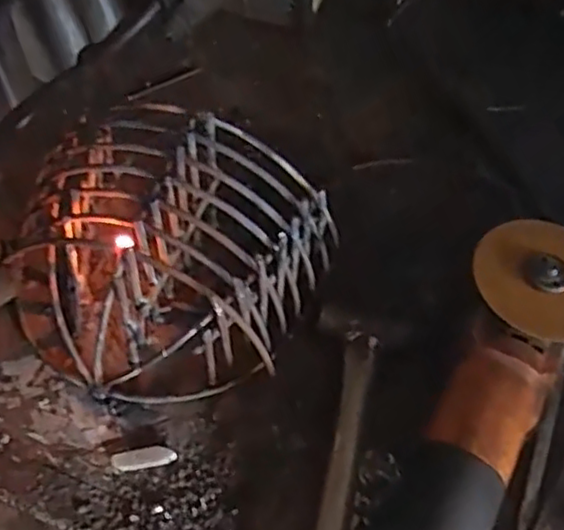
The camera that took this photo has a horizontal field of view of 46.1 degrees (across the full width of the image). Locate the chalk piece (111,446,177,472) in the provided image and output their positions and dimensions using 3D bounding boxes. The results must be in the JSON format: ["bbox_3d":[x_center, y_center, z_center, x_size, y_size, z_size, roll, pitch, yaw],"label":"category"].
[{"bbox_3d":[-0.092,0.129,0.442,0.041,0.005,0.014,-9,57,-9],"label":"chalk piece"}]

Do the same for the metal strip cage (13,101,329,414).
[{"bbox_3d":[-0.084,-0.006,0.470,0.191,0.114,0.184,2,56,-2],"label":"metal strip cage"}]

